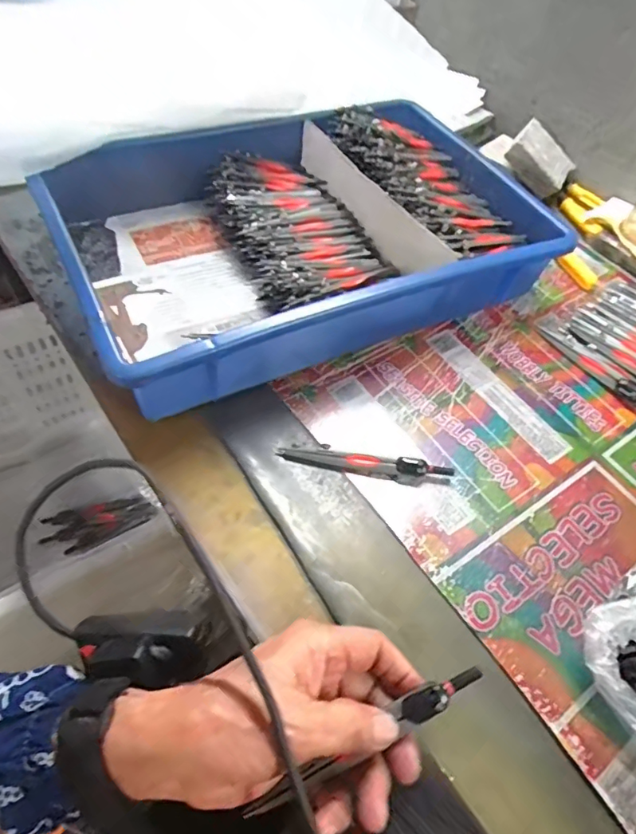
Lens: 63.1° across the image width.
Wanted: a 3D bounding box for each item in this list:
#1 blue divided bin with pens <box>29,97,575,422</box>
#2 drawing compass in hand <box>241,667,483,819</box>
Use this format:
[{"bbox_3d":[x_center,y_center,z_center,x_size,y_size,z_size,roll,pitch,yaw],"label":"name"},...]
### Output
[{"bbox_3d":[-0.018,-0.179,0.493,0.415,0.087,0.297,-22,60,-22],"label":"blue divided bin with pens"},{"bbox_3d":[0.023,0.160,0.254,0.130,0.011,0.013,-31,60,-5],"label":"drawing compass in hand"}]

